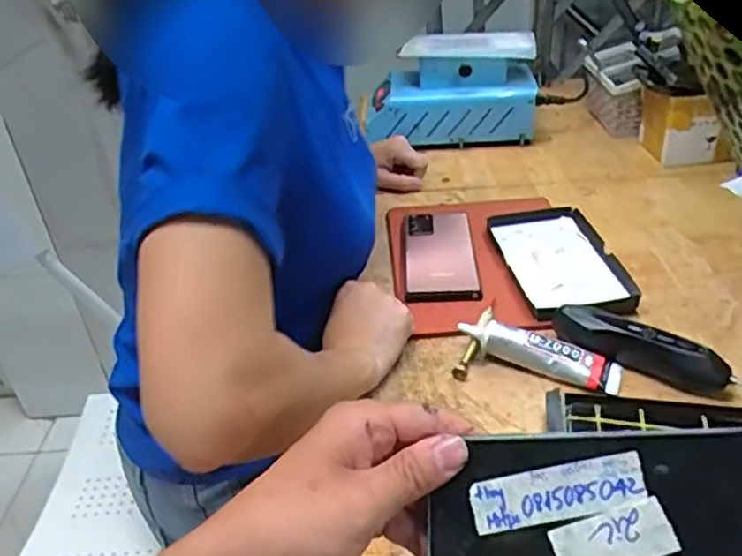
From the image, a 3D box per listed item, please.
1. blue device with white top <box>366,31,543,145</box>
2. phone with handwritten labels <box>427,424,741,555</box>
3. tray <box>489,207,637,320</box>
[{"bbox_3d":[0.112,-0.265,0.970,0.241,0.144,0.093,-1,34,6],"label":"blue device with white top"},{"bbox_3d":[0.107,0.108,0.303,0.144,0.005,0.074,-8,68,19],"label":"phone with handwritten labels"},{"bbox_3d":[0.197,-0.019,0.709,0.110,0.017,0.191,-8,34,-4],"label":"tray"}]

